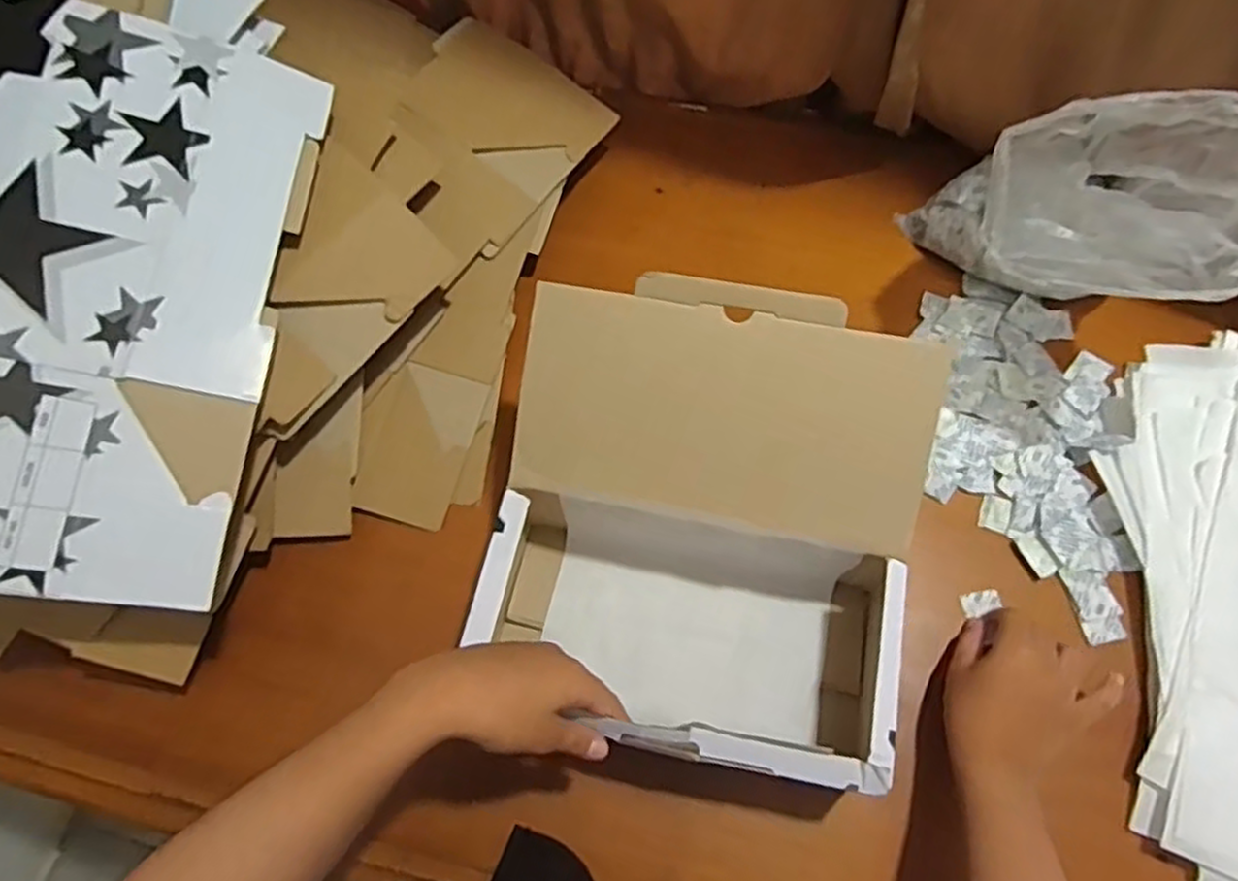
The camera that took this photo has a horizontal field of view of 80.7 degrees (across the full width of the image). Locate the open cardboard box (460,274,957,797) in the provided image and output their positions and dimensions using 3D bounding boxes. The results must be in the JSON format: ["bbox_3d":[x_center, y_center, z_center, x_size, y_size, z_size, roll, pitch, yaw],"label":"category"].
[{"bbox_3d":[0.054,0.066,0.511,0.271,0.187,0.277,10,67,6],"label":"open cardboard box"}]

